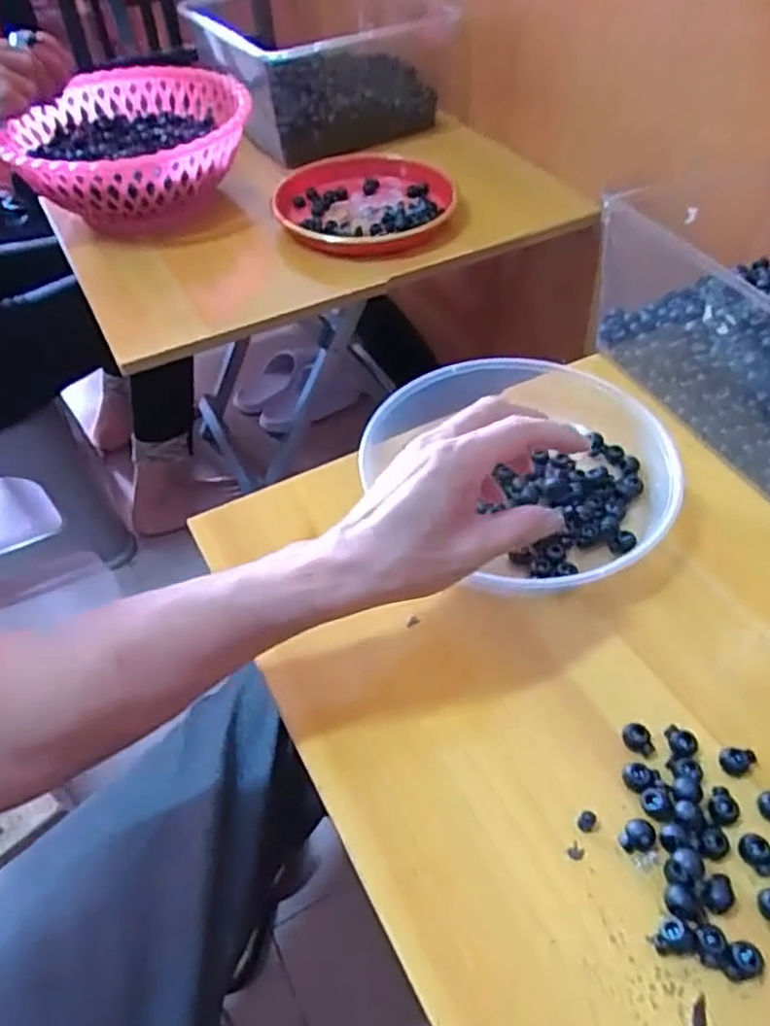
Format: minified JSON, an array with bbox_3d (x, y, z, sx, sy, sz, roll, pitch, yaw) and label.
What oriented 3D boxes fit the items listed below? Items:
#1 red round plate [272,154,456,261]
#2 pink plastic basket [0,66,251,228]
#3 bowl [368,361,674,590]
[{"bbox_3d":[-0.026,-0.377,0.883,0.213,0.039,0.234,-2,49,3],"label":"red round plate"},{"bbox_3d":[-0.307,-0.457,0.888,0.279,0.088,0.310,-14,49,-7],"label":"pink plastic basket"},{"bbox_3d":[0.097,-0.033,0.541,0.207,0.048,0.225,-2,49,3],"label":"bowl"}]

